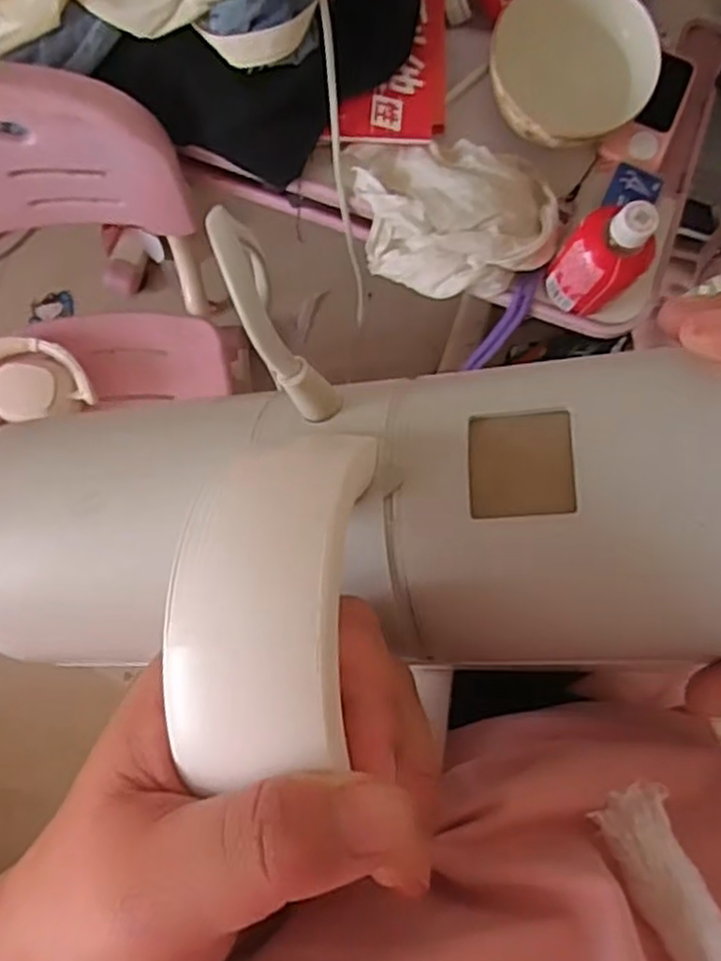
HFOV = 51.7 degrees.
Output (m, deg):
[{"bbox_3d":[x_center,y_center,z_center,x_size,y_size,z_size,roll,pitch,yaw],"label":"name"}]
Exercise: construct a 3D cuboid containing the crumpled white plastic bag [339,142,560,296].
[{"bbox_3d":[0.075,-0.241,0.691,0.197,0.082,0.129,7,84,-3],"label":"crumpled white plastic bag"}]

